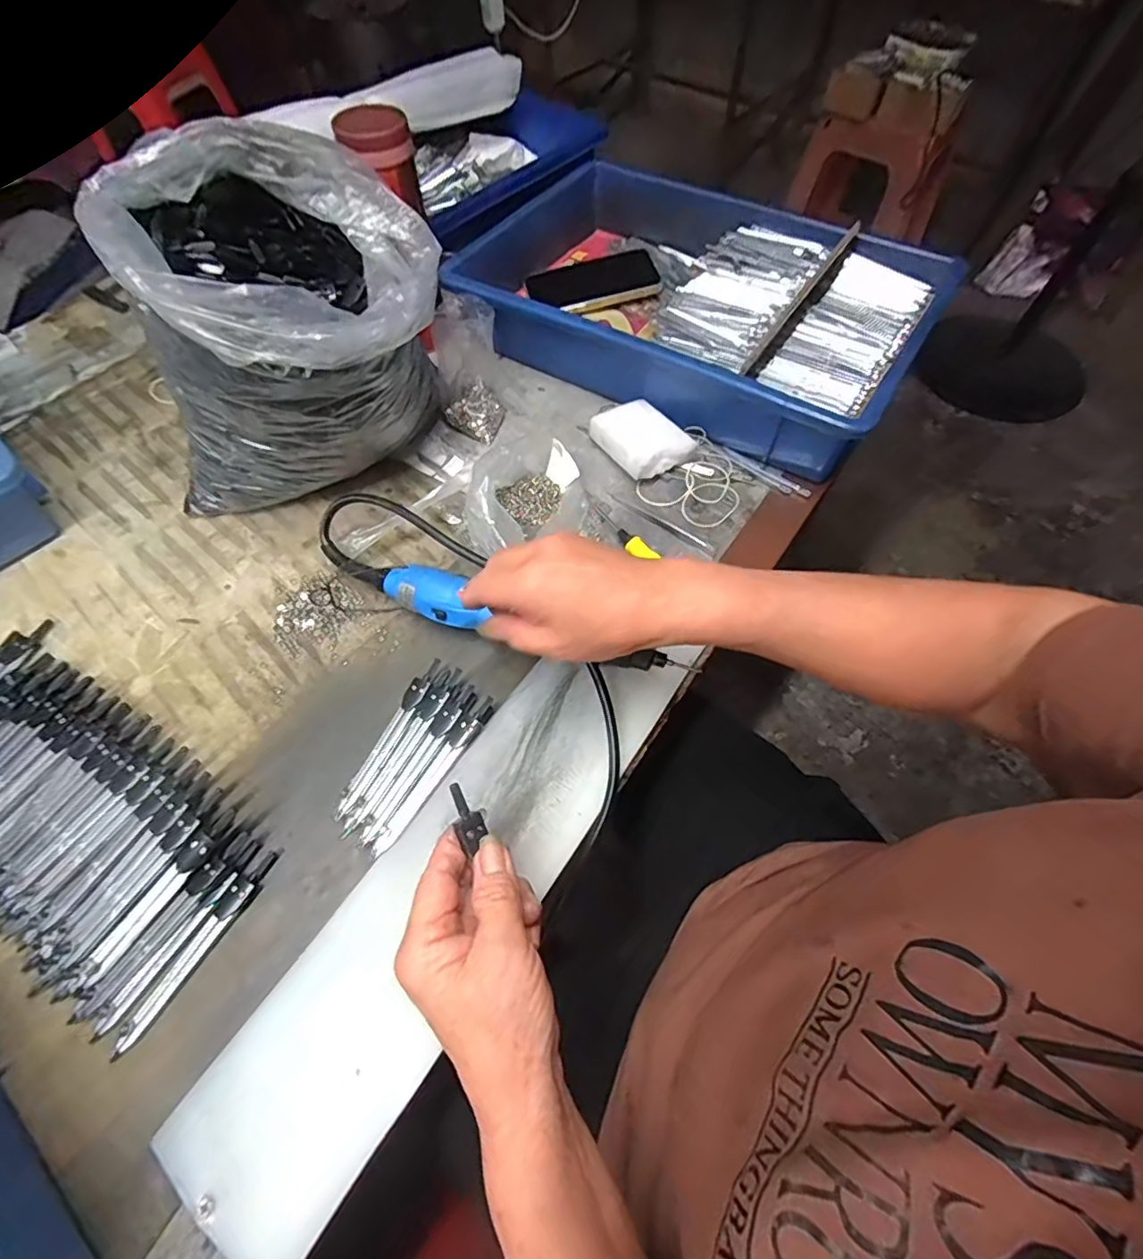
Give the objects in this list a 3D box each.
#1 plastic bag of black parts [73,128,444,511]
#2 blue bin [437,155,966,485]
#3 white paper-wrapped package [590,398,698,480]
[{"bbox_3d":[-0.198,-0.205,0.420,0.185,0.228,0.181,17,62,9],"label":"plastic bag of black parts"},{"bbox_3d":[0.115,-0.336,0.571,0.434,0.080,0.282,29,64,15],"label":"blue bin"},{"bbox_3d":[0.063,-0.174,0.505,0.060,0.022,0.083,-28,64,-15],"label":"white paper-wrapped package"}]

